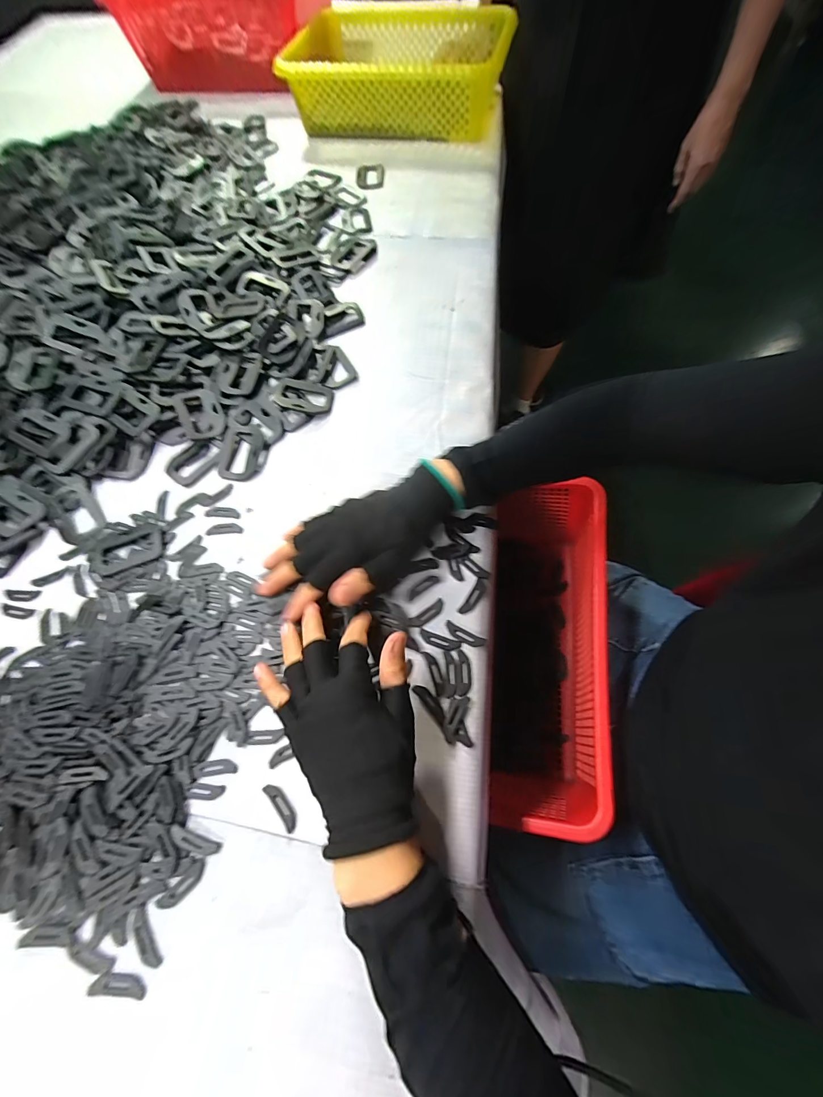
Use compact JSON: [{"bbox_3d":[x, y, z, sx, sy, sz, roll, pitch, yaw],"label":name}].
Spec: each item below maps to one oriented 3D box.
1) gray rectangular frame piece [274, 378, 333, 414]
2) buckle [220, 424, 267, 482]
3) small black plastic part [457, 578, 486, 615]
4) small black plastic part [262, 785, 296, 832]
[{"bbox_3d":[-0.115,-0.163,0.419,0.059,0.008,0.039,11,67,8],"label":"gray rectangular frame piece"},{"bbox_3d":[-0.171,-0.099,0.403,0.045,0.008,0.064,0,66,3],"label":"buckle"},{"bbox_3d":[0.054,0.041,0.334,0.011,0.004,0.037,30,71,15],"label":"small black plastic part"},{"bbox_3d":[-0.092,0.182,0.278,0.011,0.004,0.035,-39,70,-13],"label":"small black plastic part"}]

